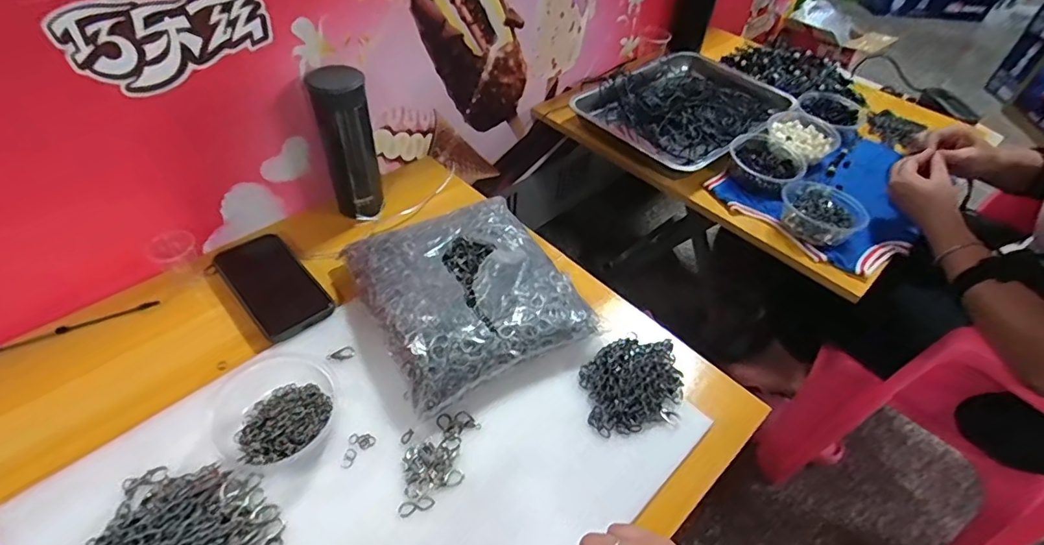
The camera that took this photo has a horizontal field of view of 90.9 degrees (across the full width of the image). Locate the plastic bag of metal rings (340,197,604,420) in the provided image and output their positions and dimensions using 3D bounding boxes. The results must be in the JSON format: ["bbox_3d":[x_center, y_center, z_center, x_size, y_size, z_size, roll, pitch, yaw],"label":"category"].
[{"bbox_3d":[-0.064,0.014,0.598,0.221,0.056,0.241,-21,52,-23],"label":"plastic bag of metal rings"}]

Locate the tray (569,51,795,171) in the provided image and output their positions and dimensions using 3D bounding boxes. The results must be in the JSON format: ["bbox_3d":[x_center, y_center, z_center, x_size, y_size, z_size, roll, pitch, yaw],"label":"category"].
[{"bbox_3d":[0.280,-0.299,0.922,0.282,0.050,0.319,36,54,25],"label":"tray"}]

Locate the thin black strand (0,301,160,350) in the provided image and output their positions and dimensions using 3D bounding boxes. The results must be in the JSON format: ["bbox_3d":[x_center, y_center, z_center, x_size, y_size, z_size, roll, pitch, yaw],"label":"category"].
[{"bbox_3d":[-0.514,0.066,0.578,0.184,0.010,0.014,-19,51,-21],"label":"thin black strand"}]

